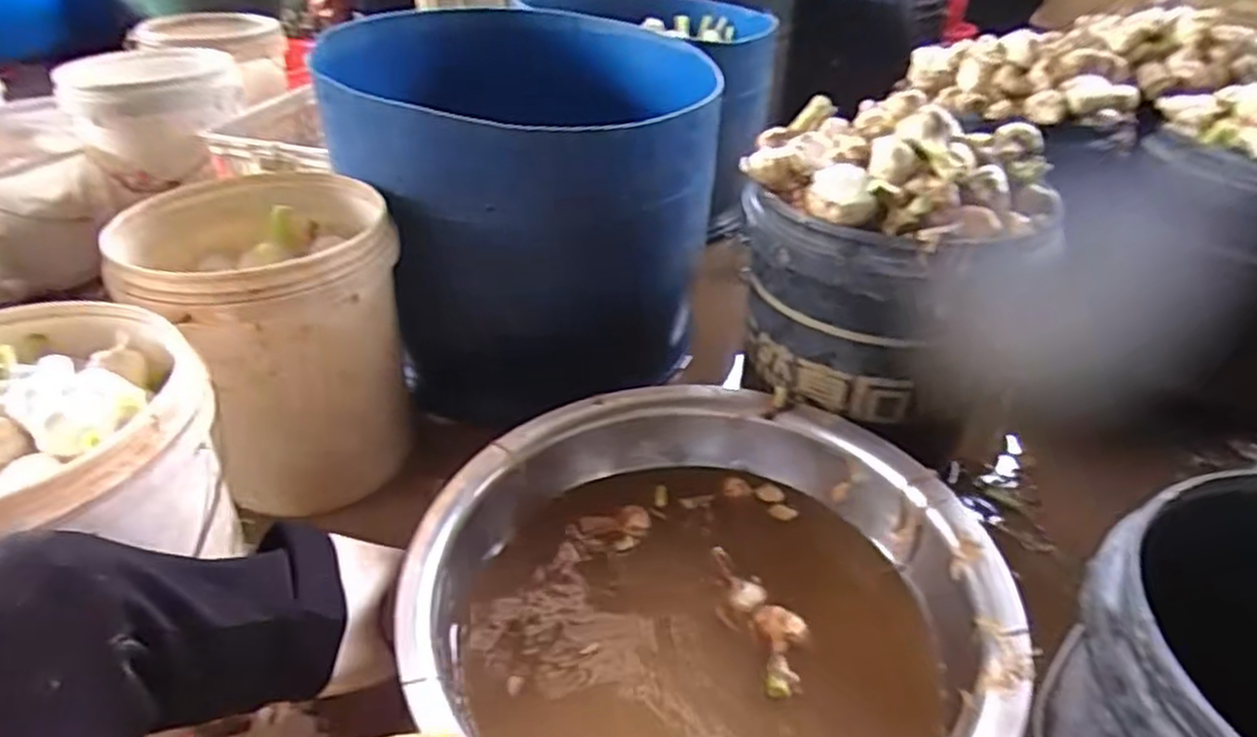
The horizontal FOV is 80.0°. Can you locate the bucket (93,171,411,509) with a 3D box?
[{"bbox_3d":[-0.451,-0.035,1.002,0.296,0.361,0.305,0,36,0],"label":"bucket"}]

